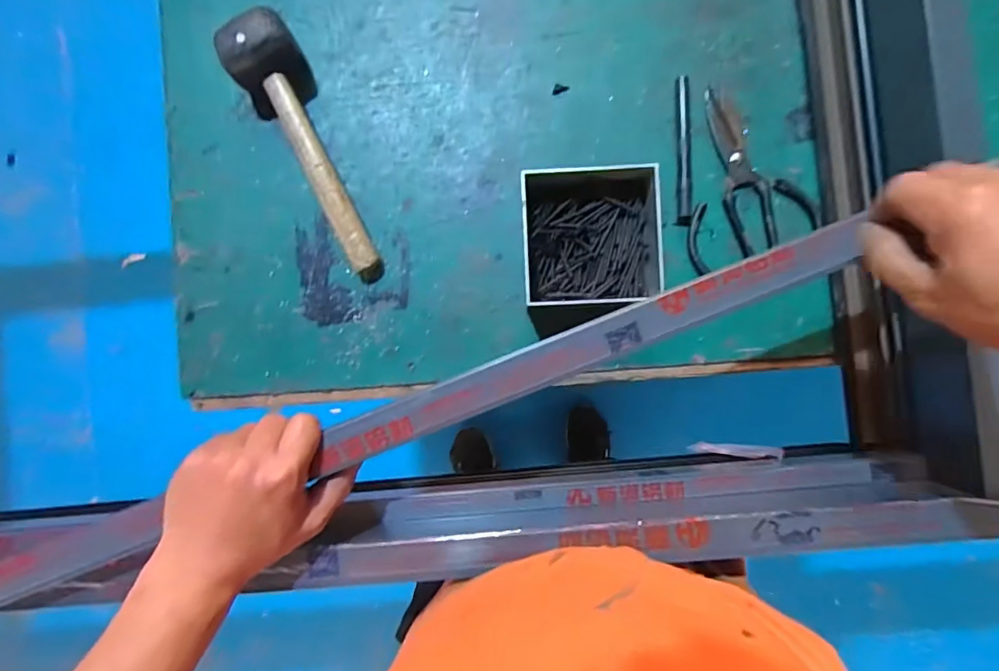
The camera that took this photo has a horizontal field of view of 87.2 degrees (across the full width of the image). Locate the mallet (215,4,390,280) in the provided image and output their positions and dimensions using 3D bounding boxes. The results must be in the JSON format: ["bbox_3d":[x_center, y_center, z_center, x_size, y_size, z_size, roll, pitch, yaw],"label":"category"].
[{"bbox_3d":[-0.178,-0.182,0.506,0.071,0.058,0.268,-30,87,2],"label":"mallet"}]

